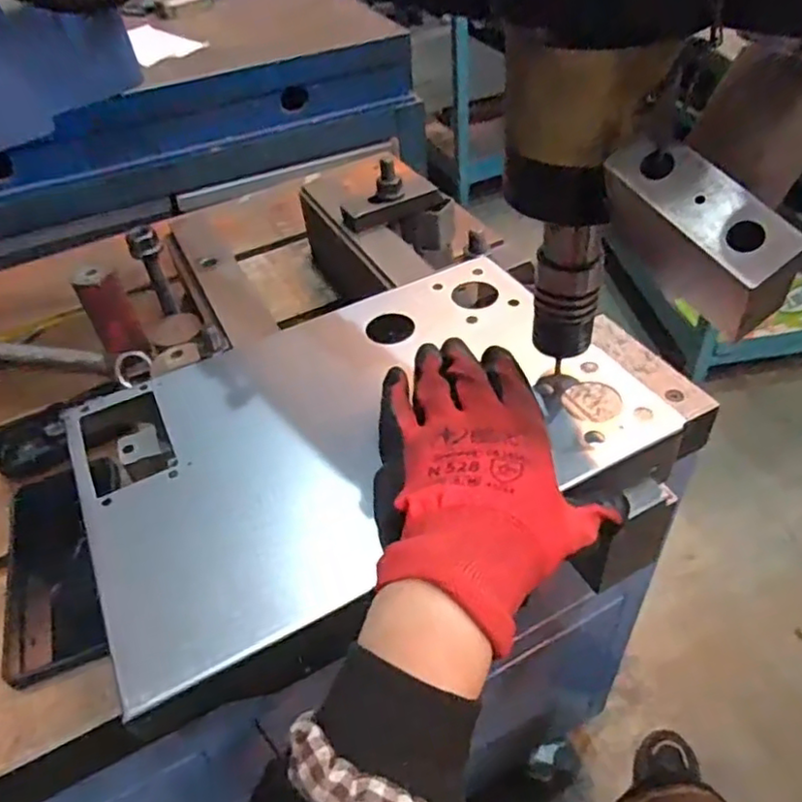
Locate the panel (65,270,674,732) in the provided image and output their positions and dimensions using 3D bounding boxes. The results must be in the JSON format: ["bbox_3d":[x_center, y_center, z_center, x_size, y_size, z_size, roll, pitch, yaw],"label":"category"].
[{"bbox_3d":[-0.026,0.009,0.368,0.301,0.011,0.202,-24,49,-16],"label":"panel"}]

